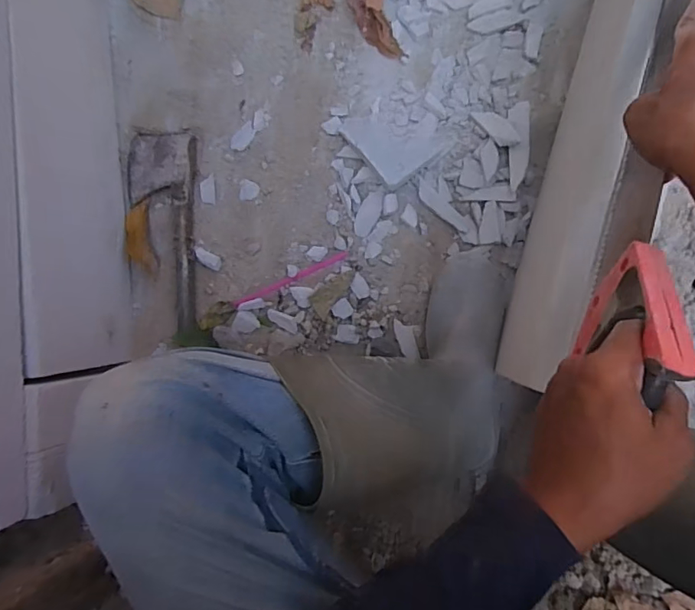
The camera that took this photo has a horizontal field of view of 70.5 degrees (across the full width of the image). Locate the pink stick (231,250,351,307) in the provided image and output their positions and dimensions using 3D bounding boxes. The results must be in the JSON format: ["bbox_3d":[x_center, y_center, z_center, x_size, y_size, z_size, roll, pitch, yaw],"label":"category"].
[{"bbox_3d":[-0.084,-0.035,0.696,0.181,0.006,0.011,-23,84,8],"label":"pink stick"}]

